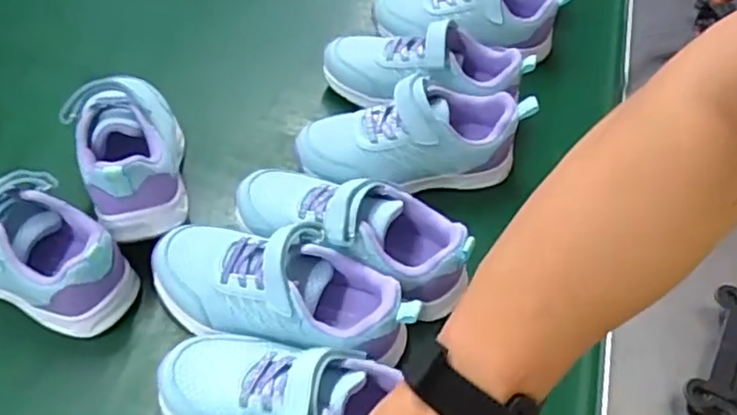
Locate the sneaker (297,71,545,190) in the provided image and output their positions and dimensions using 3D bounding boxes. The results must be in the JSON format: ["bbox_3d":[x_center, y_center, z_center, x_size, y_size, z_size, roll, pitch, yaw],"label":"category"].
[{"bbox_3d":[0.037,-0.059,0.550,0.196,0.065,0.071,-10,51,-11],"label":"sneaker"}]

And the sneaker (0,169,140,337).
[{"bbox_3d":[-0.253,0.021,0.464,0.177,0.075,0.070,18,52,12],"label":"sneaker"}]

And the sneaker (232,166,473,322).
[{"bbox_3d":[-0.013,0.012,0.486,0.183,0.071,0.072,25,54,18],"label":"sneaker"}]

